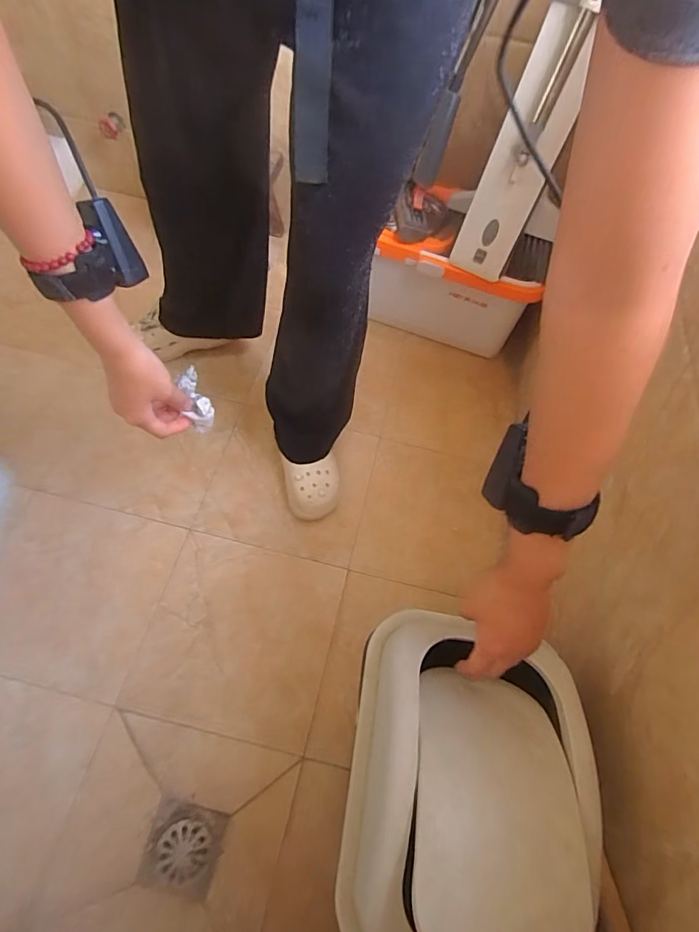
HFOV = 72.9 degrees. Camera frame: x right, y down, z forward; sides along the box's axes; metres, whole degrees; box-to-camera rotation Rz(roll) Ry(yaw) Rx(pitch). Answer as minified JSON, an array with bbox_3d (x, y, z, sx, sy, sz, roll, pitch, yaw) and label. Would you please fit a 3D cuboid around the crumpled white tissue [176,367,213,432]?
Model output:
[{"bbox_3d":[-0.170,-0.072,0.525,0.026,0.071,0.022,-19,16,-15],"label":"crumpled white tissue"}]

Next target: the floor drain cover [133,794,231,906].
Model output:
[{"bbox_3d":[-0.230,0.528,0.654,0.102,0.012,0.097,11,58,4],"label":"floor drain cover"}]

